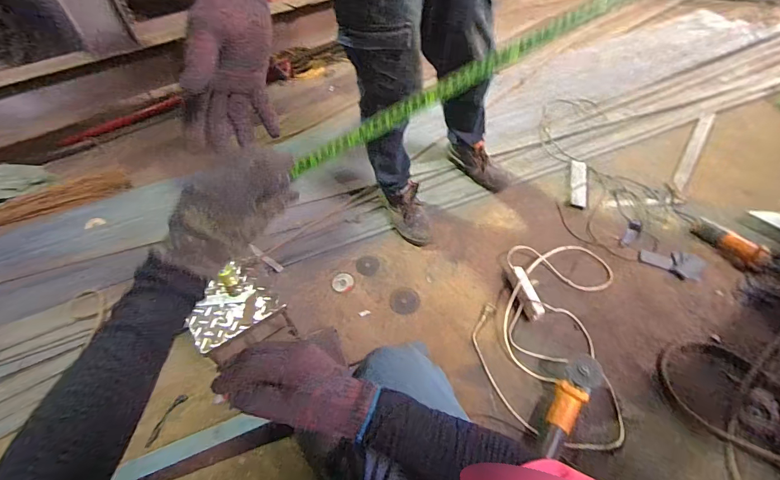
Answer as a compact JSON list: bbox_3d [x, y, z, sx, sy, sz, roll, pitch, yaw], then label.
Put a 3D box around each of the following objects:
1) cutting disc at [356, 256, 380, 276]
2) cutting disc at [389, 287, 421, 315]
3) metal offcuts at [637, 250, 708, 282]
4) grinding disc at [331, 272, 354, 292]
[{"bbox_3d":[-0.072,0.084,1.220,0.074,0.005,0.074,-2,51,2],"label":"cutting disc"},{"bbox_3d":[0.046,0.185,1.133,0.089,0.004,0.089,-2,50,3],"label":"cutting disc"},{"bbox_3d":[0.902,0.069,1.186,0.182,0.019,0.091,14,55,12],"label":"metal offcuts"},{"bbox_3d":[-0.149,0.135,1.174,0.066,0.005,0.068,1,50,-1],"label":"grinding disc"}]

